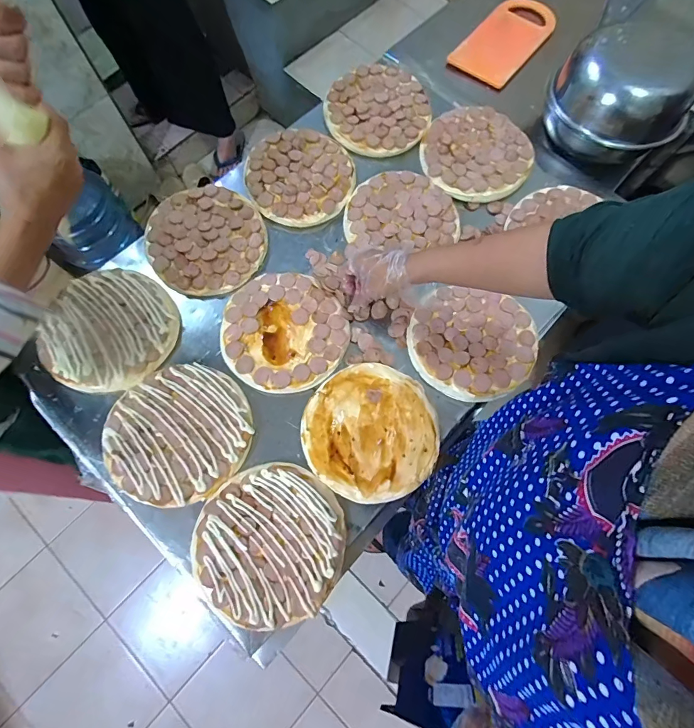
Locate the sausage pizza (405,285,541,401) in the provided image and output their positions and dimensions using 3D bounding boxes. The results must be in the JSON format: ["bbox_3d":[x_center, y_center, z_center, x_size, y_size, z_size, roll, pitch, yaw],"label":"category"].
[{"bbox_3d":[0.198,-0.035,0.616,0.195,0.024,0.179,0,74,0],"label":"sausage pizza"}]

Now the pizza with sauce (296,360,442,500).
[{"bbox_3d":[0.036,0.095,0.569,0.192,0.011,0.192,0,74,0],"label":"pizza with sauce"}]

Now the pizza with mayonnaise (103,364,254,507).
[{"bbox_3d":[-0.242,0.096,0.560,0.198,0.029,0.189,0,74,0],"label":"pizza with mayonnaise"}]

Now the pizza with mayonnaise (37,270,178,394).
[{"bbox_3d":[-0.374,-0.052,0.610,0.201,0.020,0.190,0,74,0],"label":"pizza with mayonnaise"}]

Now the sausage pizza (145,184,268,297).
[{"bbox_3d":[-0.241,-0.215,0.660,0.193,0.011,0.195,0,74,0],"label":"sausage pizza"}]

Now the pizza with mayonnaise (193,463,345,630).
[{"bbox_3d":[-0.102,0.235,0.519,0.190,0.023,0.191,0,74,0],"label":"pizza with mayonnaise"}]

